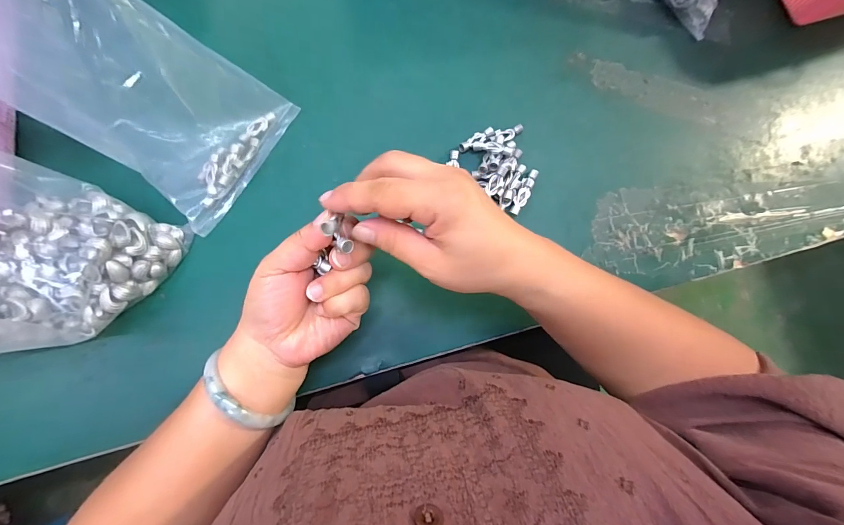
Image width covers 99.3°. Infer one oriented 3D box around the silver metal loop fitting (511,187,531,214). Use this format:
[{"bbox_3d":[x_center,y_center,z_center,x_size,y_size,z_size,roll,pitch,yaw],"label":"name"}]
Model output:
[{"bbox_3d":[0.092,-0.058,0.337,0.012,0.005,0.028,37,79,1],"label":"silver metal loop fitting"}]

